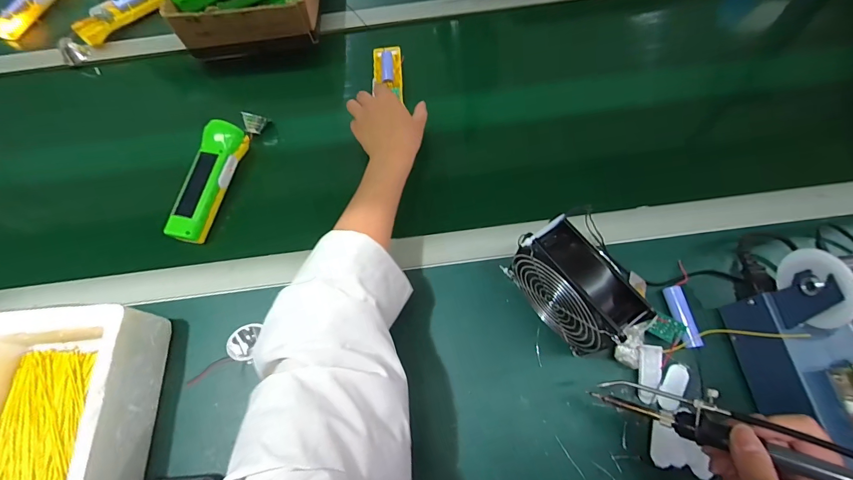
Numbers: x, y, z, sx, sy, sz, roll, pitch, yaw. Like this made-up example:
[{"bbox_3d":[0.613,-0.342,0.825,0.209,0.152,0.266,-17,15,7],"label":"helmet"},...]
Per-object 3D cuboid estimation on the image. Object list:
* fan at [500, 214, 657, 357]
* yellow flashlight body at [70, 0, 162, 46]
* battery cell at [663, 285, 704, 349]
[{"bbox_3d":[0.140,0.051,0.370,0.045,0.120,0.116,-34,70,-11],"label":"fan"},{"bbox_3d":[-0.543,-0.409,0.657,0.162,0.027,0.045,-38,71,-13],"label":"yellow flashlight body"},{"bbox_3d":[0.282,0.082,0.403,0.019,0.014,0.067,-11,68,-2],"label":"battery cell"}]

